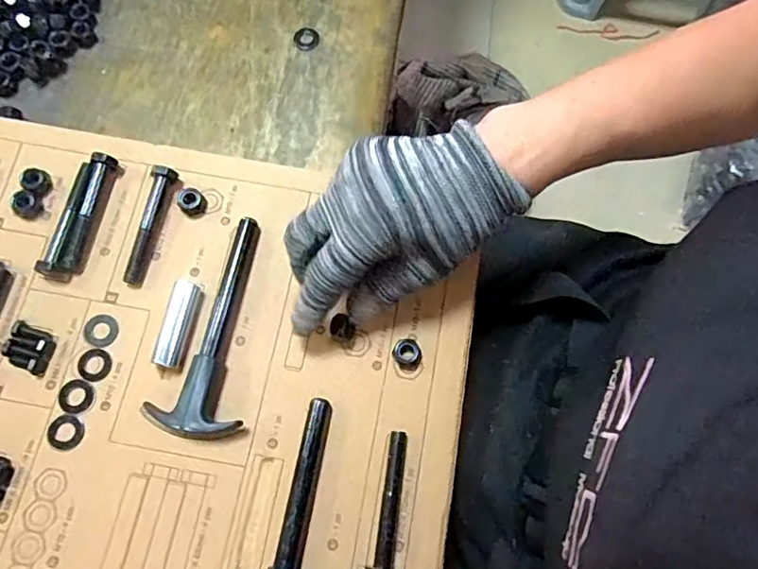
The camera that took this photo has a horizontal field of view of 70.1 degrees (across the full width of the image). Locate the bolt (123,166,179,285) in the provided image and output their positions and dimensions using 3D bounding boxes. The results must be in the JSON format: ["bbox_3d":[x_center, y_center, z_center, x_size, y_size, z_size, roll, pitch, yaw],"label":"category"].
[{"bbox_3d":[-0.144,-0.037,0.335,0.017,0.017,0.074,13,74,2],"label":"bolt"}]

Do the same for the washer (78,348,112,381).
[{"bbox_3d":[-0.167,0.047,0.316,0.019,0.004,0.019,0,74,-1],"label":"washer"}]

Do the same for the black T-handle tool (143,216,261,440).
[{"bbox_3d":[-0.096,0.021,0.318,0.051,0.016,0.131,8,73,1],"label":"black T-handle tool"}]

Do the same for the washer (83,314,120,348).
[{"bbox_3d":[-0.166,0.027,0.322,0.020,0.004,0.019,0,74,-1],"label":"washer"}]

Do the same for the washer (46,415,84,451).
[{"bbox_3d":[-0.177,0.083,0.304,0.019,0.004,0.019,0,74,-1],"label":"washer"}]

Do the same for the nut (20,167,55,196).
[{"bbox_3d":[-0.215,-0.065,0.340,0.014,0.010,0.015,0,74,-1],"label":"nut"}]

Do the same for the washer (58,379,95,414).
[{"bbox_3d":[-0.174,0.064,0.310,0.020,0.004,0.019,0,74,-1],"label":"washer"}]

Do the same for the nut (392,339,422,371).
[{"bbox_3d":[0.017,0.040,0.318,0.016,0.008,0.017,0,74,-1],"label":"nut"}]

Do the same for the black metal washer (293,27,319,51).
[{"bbox_3d":[-0.055,-0.188,0.412,0.019,0.004,0.021,-6,74,-3],"label":"black metal washer"}]

